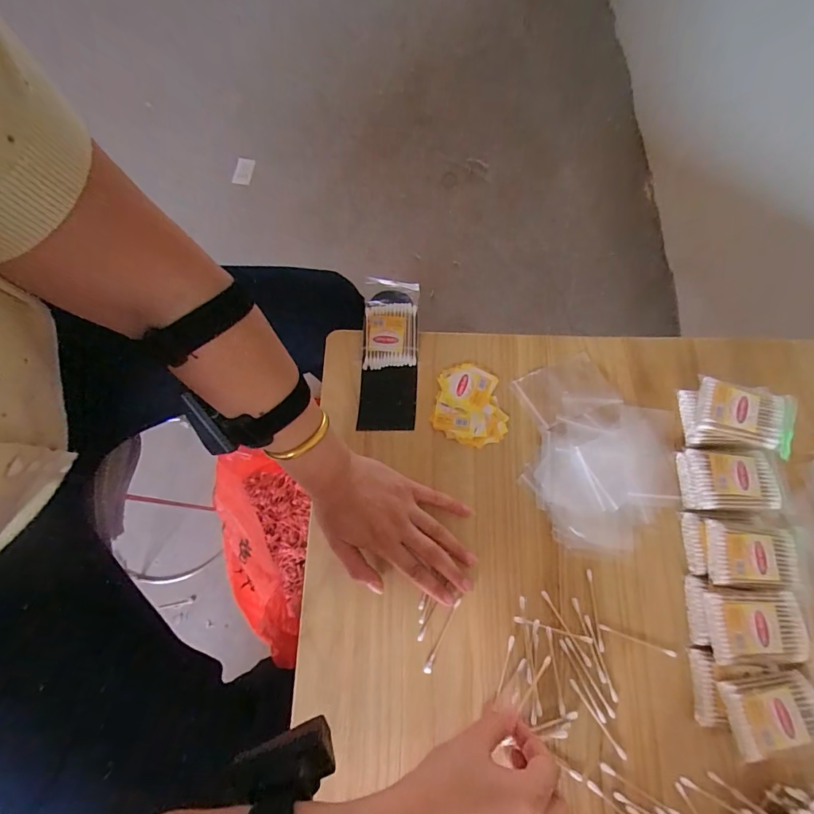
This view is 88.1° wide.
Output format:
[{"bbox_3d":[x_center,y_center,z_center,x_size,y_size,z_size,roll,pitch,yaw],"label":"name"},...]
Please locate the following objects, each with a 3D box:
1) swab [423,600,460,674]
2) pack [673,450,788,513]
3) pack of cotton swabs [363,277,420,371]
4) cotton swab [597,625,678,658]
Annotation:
[{"bbox_3d":[0.033,0.212,0.392,0.007,0.004,0.069,25,74,10],"label":"swab"},{"bbox_3d":[0.319,0.074,0.417,0.083,0.025,0.056,1,71,3],"label":"pack"},{"bbox_3d":[-0.018,-0.099,0.488,0.061,0.017,0.111,0,71,2],"label":"pack of cotton swabs"},{"bbox_3d":[0.215,0.218,0.391,0.070,0.004,0.005,18,73,8],"label":"cotton swab"}]

